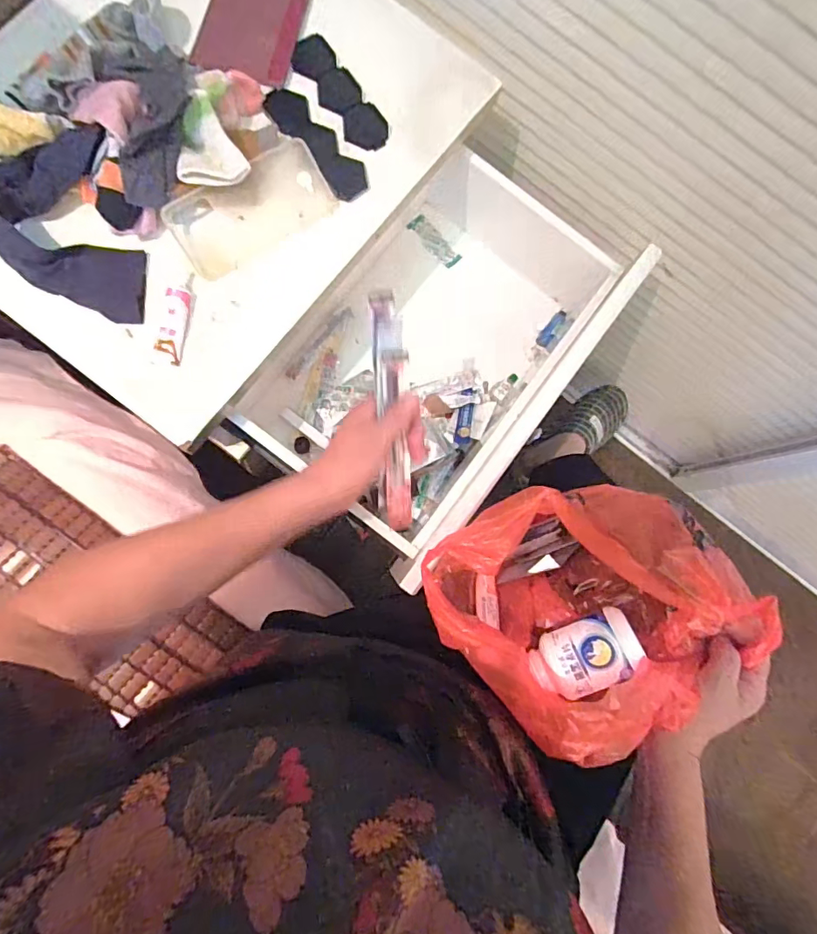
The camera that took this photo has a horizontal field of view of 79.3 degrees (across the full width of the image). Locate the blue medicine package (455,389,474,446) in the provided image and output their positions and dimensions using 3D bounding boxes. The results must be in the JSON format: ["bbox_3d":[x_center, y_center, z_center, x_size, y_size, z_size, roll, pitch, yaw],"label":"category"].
[{"bbox_3d":[0.080,-0.073,0.690,0.021,0.012,0.086,11,68,-2],"label":"blue medicine package"}]

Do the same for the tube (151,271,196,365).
[{"bbox_3d":[-0.238,-0.152,0.500,0.026,0.014,0.095,9,81,-3],"label":"tube"}]

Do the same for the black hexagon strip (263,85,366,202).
[{"bbox_3d":[-0.099,-0.355,0.539,0.046,0.006,0.147,-40,86,-8],"label":"black hexagon strip"}]

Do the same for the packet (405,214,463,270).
[{"bbox_3d":[0.038,-0.334,0.731,0.033,0.004,0.092,-41,86,-8],"label":"packet"}]

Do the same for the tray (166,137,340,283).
[{"bbox_3d":[-0.161,-0.269,0.513,0.164,0.028,0.080,-35,86,-8],"label":"tray"}]

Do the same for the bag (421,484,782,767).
[{"bbox_3d":[0.164,0.114,0.444,0.259,0.134,0.215,-29,85,-7],"label":"bag"}]

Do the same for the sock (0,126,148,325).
[{"bbox_3d":[-0.338,-0.228,0.483,0.122,0.052,0.175,-14,83,-6],"label":"sock"}]

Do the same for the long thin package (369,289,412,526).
[{"bbox_3d":[-0.015,-0.042,0.457,0.031,0.013,0.224,-5,114,-5],"label":"long thin package"}]

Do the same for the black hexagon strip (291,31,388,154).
[{"bbox_3d":[-0.077,-0.422,0.553,0.047,0.004,0.149,-37,86,-8],"label":"black hexagon strip"}]

